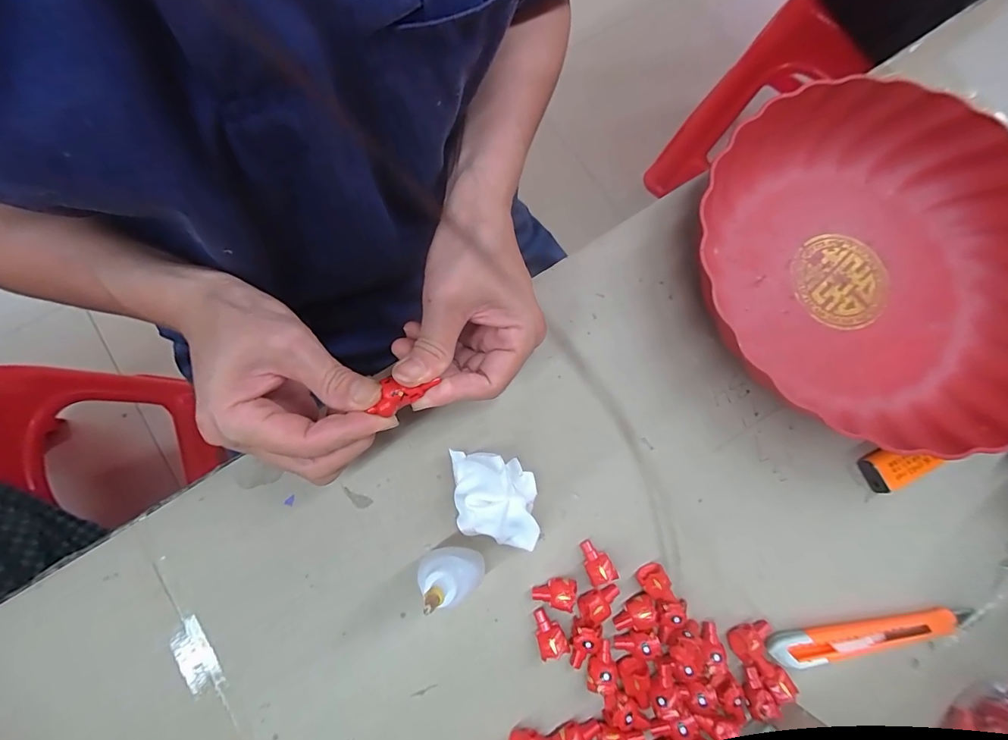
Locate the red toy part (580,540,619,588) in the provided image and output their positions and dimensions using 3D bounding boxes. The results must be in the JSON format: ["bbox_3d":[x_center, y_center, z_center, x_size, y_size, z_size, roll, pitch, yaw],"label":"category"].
[{"bbox_3d":[0.055,0.115,0.260,0.016,0.012,0.024,-20,79,-7],"label":"red toy part"}]

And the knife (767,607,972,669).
[{"bbox_3d":[0.221,0.160,0.262,0.131,0.013,0.019,-5,78,-4],"label":"knife"}]

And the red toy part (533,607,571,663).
[{"bbox_3d":[0.026,0.151,0.251,0.016,0.013,0.024,-13,79,-6],"label":"red toy part"}]

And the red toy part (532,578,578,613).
[{"bbox_3d":[0.029,0.130,0.254,0.025,0.015,0.016,3,77,-3],"label":"red toy part"}]

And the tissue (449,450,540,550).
[{"bbox_3d":[-0.006,0.075,0.255,0.048,0.032,0.053,-1,77,-3],"label":"tissue"}]

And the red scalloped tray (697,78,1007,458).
[{"bbox_3d":[0.245,-0.068,0.289,0.212,0.056,0.244,-14,79,-6],"label":"red scalloped tray"}]

